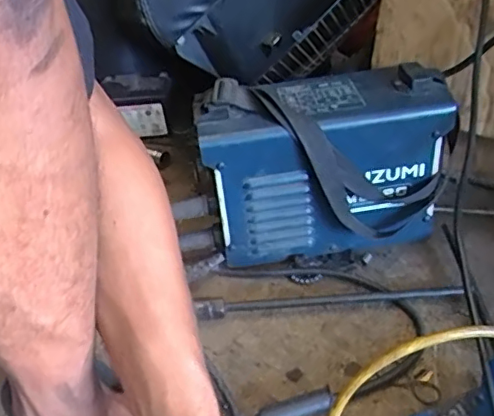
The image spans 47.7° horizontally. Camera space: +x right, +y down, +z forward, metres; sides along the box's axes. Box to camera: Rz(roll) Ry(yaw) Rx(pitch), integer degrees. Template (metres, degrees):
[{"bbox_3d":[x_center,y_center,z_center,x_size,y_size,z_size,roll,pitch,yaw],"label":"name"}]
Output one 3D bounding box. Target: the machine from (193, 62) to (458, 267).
[{"bbox_3d":[0.083,-0.047,0.619,0.253,0.183,0.119,-5,38,1],"label":"machine"}]

